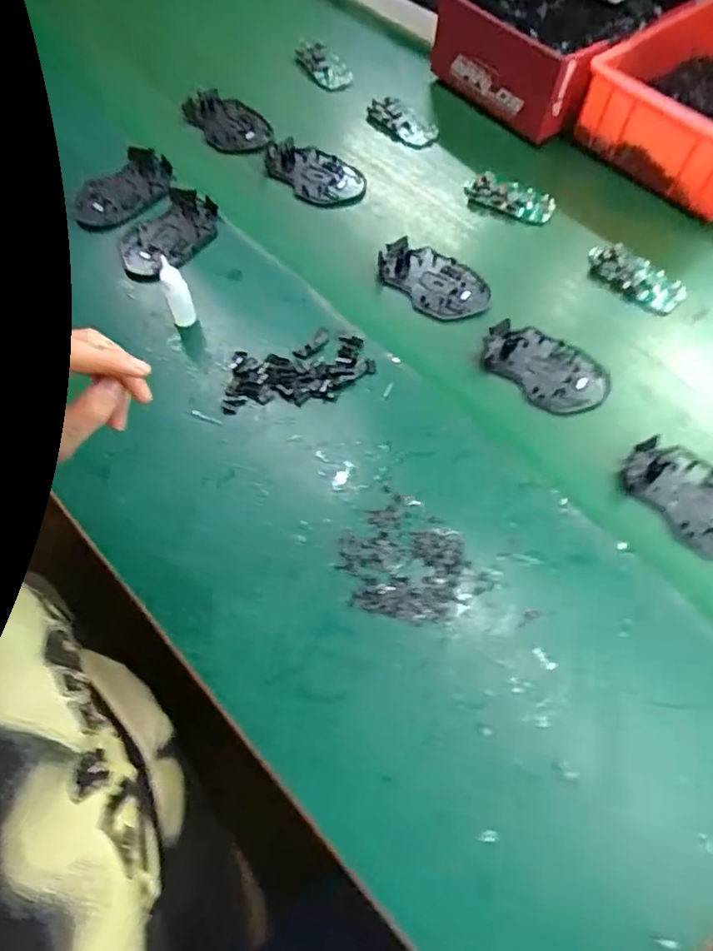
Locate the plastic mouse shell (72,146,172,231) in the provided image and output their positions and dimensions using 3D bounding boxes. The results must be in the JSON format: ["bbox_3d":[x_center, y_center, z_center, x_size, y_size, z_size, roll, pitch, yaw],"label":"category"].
[{"bbox_3d":[-0.250,-0.305,0.647,0.112,0.025,0.070,-35,68,-16],"label":"plastic mouse shell"}]

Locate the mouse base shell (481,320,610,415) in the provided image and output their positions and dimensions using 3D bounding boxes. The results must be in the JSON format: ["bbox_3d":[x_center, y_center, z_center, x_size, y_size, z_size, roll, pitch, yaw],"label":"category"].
[{"bbox_3d":[0.172,-0.099,0.550,0.114,0.012,0.070,35,68,17],"label":"mouse base shell"}]

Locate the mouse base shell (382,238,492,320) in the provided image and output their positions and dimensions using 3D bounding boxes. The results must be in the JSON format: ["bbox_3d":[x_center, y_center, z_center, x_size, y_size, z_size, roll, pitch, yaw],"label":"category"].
[{"bbox_3d":[0.076,-0.196,0.600,0.118,0.010,0.069,41,70,19],"label":"mouse base shell"}]

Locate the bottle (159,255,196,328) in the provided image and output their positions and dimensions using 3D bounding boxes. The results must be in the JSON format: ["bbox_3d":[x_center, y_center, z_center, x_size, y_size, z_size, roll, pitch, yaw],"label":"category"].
[{"bbox_3d":[-0.161,-0.162,0.542,0.022,0.075,0.015,-23,65,-11],"label":"bottle"}]

